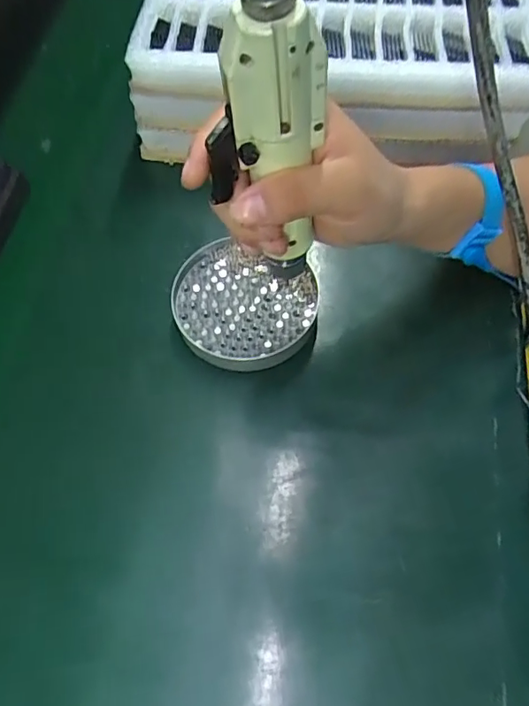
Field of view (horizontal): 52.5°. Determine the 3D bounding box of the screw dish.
[{"bbox_3d":[-0.021,-0.036,0.427,0.114,0.023,0.101,25,67,11],"label":"screw dish"}]

